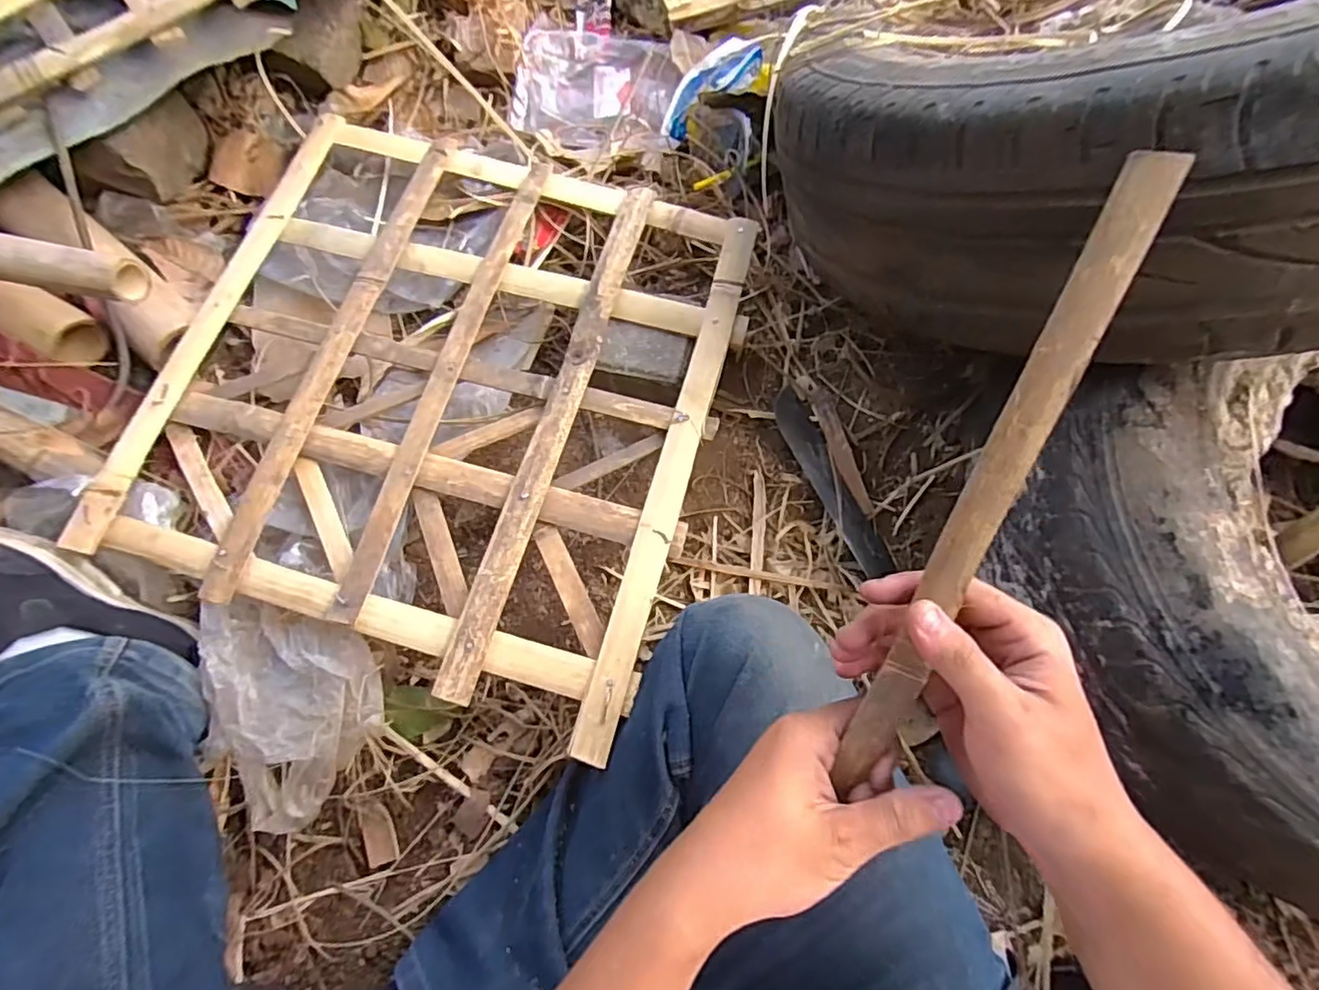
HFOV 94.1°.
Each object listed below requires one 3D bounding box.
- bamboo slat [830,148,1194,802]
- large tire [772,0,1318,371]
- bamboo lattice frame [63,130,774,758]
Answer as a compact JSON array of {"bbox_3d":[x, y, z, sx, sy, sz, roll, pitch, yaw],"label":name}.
[{"bbox_3d":[0.129,0.010,0.247,0.020,0.006,0.267,19,109,5],"label":"bamboo slat"},{"bbox_3d":[0.361,-0.297,0.461,0.529,0.185,0.454,-3,44,21],"label":"large tire"},{"bbox_3d":[-0.208,-0.126,0.592,0.534,0.037,0.533,16,71,10],"label":"bamboo lattice frame"}]

